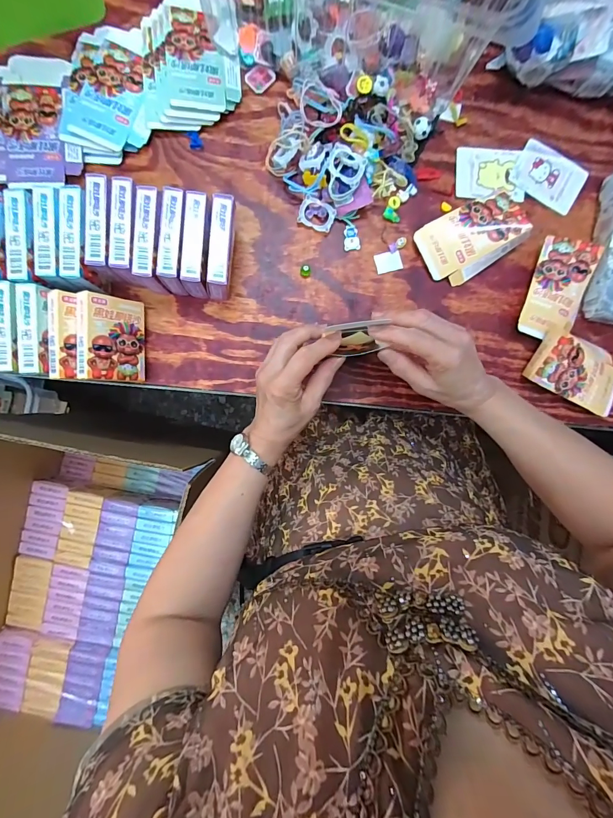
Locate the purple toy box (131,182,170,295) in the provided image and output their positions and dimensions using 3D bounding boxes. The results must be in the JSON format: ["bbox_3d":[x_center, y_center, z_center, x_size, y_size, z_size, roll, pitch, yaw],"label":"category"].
[{"bbox_3d":[-0.169,-0.184,0.412,0.023,0.067,0.096,3,91,-2],"label":"purple toy box"}]

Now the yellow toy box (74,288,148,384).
[{"bbox_3d":[-0.217,-0.078,0.412,0.021,0.066,0.091,4,93,34],"label":"yellow toy box"}]

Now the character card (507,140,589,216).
[{"bbox_3d":[0.309,-0.297,0.469,0.090,0.004,0.065,28,89,-5],"label":"character card"}]

